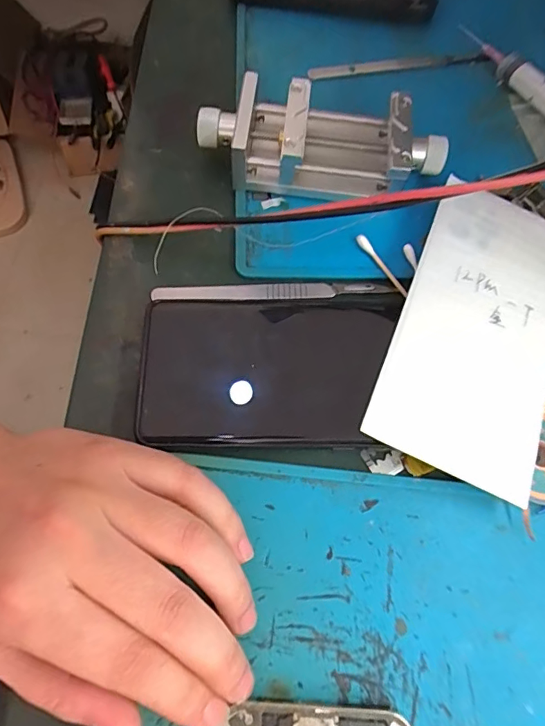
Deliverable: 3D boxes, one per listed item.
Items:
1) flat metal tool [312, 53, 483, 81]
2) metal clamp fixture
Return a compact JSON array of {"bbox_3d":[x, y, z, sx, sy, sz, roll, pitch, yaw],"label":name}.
[{"bbox_3d":[0.083,-0.198,0.324,0.119,0.006,0.010,-12,69,-6],"label":"flat metal tool"},{"bbox_3d":[0.027,-0.124,0.277,0.134,0.035,0.057,9,69,2],"label":"metal clamp fixture"}]

